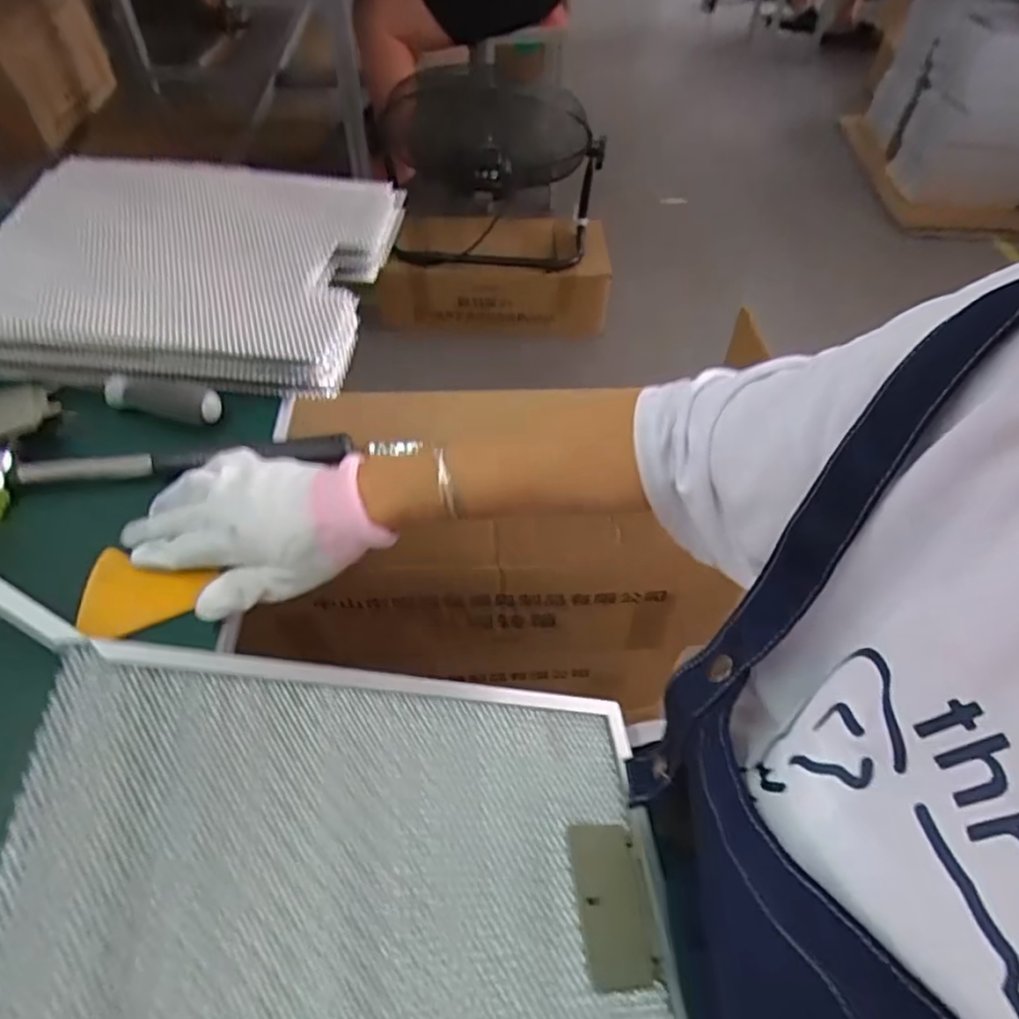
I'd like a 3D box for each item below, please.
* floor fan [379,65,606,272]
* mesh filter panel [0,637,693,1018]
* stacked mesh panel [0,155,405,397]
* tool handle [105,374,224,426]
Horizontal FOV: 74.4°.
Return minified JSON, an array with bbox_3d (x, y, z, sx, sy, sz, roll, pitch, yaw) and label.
[{"bbox_3d":[-0.025,-0.767,1.510,0.496,0.455,0.313,-24,56,-19],"label":"floor fan"},{"bbox_3d":[-0.064,0.203,0.339,0.337,0.015,0.254,11,45,-22],"label":"mesh filter panel"},{"bbox_3d":[-0.284,-0.210,0.580,0.335,0.045,0.271,6,52,3],"label":"stacked mesh panel"},{"bbox_3d":[-0.254,-0.083,0.498,0.089,0.022,0.029,12,53,7],"label":"tool handle"}]

